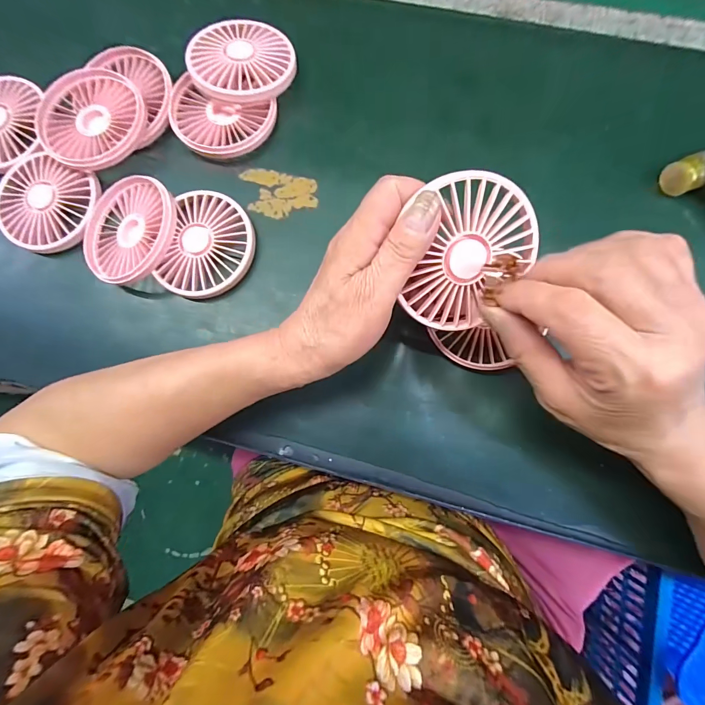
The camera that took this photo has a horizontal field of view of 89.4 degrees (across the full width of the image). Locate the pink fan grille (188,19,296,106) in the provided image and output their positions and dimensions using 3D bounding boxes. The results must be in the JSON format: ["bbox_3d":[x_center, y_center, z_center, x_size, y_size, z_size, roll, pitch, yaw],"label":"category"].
[{"bbox_3d":[-0.093,-0.246,0.299,0.086,0.011,0.085,1,74,-4],"label":"pink fan grille"}]

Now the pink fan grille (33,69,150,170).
[{"bbox_3d":[-0.223,-0.199,0.306,0.089,0.015,0.086,0,84,4],"label":"pink fan grille"}]

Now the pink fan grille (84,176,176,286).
[{"bbox_3d":[-0.180,-0.099,0.289,0.090,0.013,0.087,9,84,23],"label":"pink fan grille"}]

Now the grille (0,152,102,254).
[{"bbox_3d":[-0.265,-0.128,0.306,0.090,0.008,0.079,22,86,6],"label":"grille"}]

